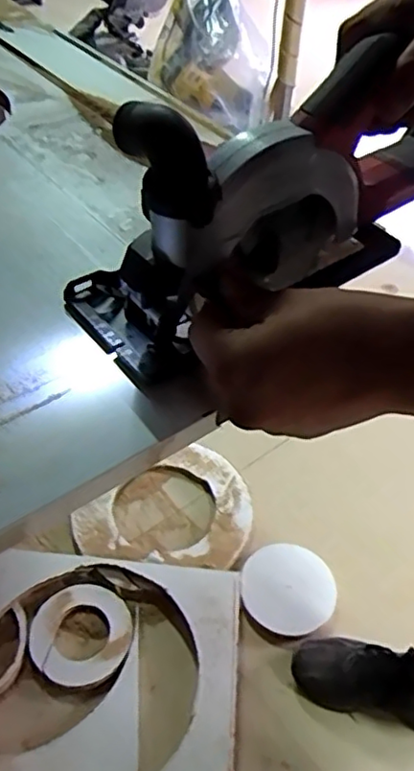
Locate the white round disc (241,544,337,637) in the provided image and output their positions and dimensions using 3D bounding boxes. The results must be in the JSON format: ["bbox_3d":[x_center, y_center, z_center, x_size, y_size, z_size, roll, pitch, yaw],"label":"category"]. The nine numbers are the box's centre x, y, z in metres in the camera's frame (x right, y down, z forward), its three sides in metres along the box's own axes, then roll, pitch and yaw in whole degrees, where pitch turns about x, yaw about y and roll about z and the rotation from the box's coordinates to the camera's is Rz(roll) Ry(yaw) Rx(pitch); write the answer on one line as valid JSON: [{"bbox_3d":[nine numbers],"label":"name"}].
[{"bbox_3d":[0.139,0.350,1.076,0.158,0.019,0.157,2,46,-2],"label":"white round disc"}]

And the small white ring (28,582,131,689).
[{"bbox_3d":[-0.208,0.411,1.020,0.158,0.017,0.162,2,46,-2],"label":"small white ring"}]

